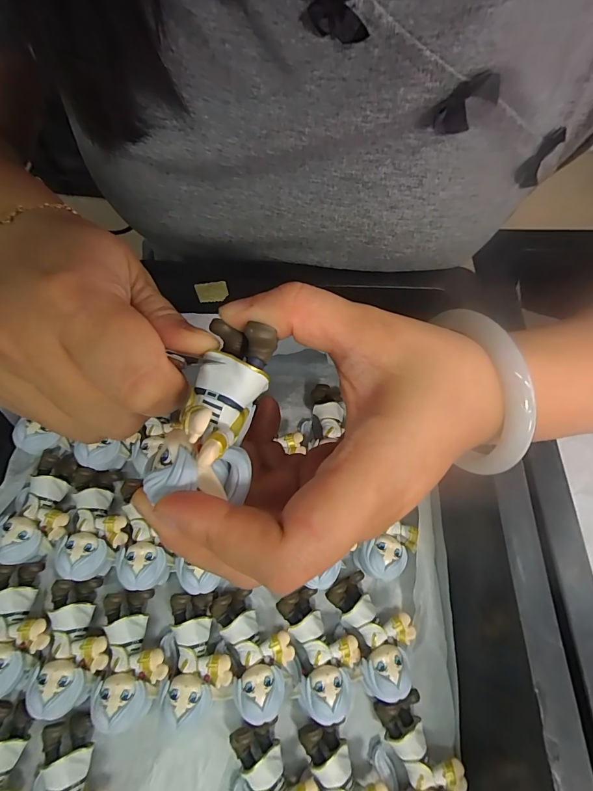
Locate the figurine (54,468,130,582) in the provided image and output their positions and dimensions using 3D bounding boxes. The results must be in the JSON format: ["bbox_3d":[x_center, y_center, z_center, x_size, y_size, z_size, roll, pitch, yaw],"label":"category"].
[{"bbox_3d":[-0.120,0.075,0.227,0.035,0.021,0.061,1,69,-2],"label":"figurine"}]

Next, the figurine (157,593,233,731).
[{"bbox_3d":[-0.056,0.141,0.207,0.038,0.022,0.058,-8,70,-6],"label":"figurine"}]

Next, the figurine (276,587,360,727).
[{"bbox_3d":[0.014,0.142,0.211,0.039,0.020,0.060,-9,70,-6],"label":"figurine"}]

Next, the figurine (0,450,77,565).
[{"bbox_3d":[-0.154,0.065,0.228,0.036,0.024,0.066,7,69,0],"label":"figurine"}]

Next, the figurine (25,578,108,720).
[{"bbox_3d":[-0.120,0.133,0.203,0.033,0.021,0.060,-4,70,-4],"label":"figurine"}]

